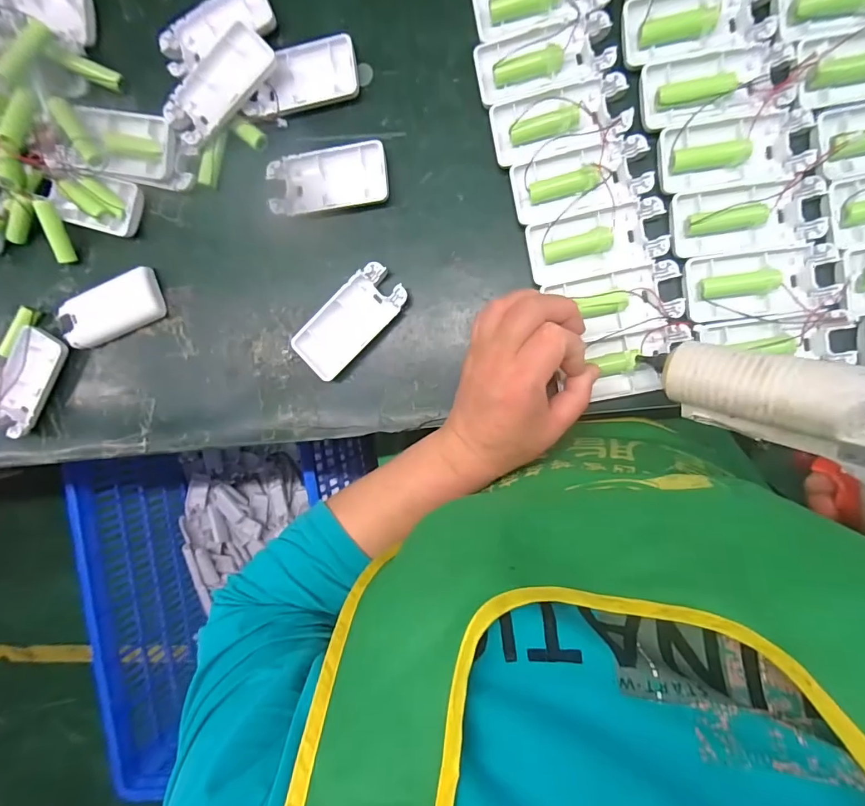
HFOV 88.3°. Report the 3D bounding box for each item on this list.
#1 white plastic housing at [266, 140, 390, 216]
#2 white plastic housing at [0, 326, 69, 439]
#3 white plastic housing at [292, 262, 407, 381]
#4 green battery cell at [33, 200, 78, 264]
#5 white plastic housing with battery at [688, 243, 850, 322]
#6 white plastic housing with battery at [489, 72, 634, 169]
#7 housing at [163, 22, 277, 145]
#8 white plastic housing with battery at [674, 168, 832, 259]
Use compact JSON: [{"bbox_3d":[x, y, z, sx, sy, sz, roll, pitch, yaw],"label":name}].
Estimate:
[{"bbox_3d":[-0.081,-0.173,0.346,0.093,0.011,0.047,-6,92,8],"label":"white plastic housing"},{"bbox_3d":[-0.346,-0.018,0.381,0.037,0.019,0.092,30,96,6],"label":"white plastic housing"},{"bbox_3d":[-0.064,-0.063,0.349,0.093,0.013,0.044,-44,86,8],"label":"white plastic housing"},{"bbox_3d":[-0.310,-0.140,0.366,0.012,0.013,0.048,-4,114,8],"label":"green battery cell"},{"bbox_3d":[0.225,-0.083,0.309,0.095,0.019,0.046,-4,92,8],"label":"white plastic housing with battery"},{"bbox_3d":[0.090,-0.201,0.315,0.092,0.013,0.045,-10,91,8],"label":"white plastic housing with battery"},{"bbox_3d":[-0.162,-0.242,0.342,0.040,0.023,0.091,43,97,4],"label":"housing"},{"bbox_3d":[0.214,-0.128,0.307,0.092,0.023,0.047,-6,92,8],"label":"white plastic housing with battery"}]

